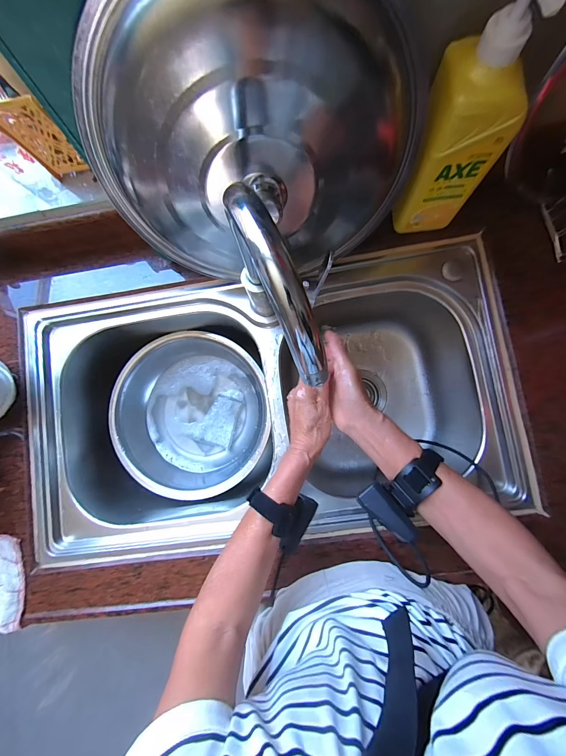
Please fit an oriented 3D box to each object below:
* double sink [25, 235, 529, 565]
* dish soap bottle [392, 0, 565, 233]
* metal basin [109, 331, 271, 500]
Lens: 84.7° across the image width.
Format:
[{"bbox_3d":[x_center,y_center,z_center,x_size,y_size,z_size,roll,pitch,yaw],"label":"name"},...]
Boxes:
[{"bbox_3d":[-0.029,0.048,0.587,0.769,0.205,0.422,-8,84,4],"label":"double sink"},{"bbox_3d":[0.193,-0.258,0.340,0.090,0.268,0.052,16,86,6],"label":"dish soap bottle"},{"bbox_3d":[-0.195,0.079,0.657,0.281,0.096,0.310,-16,83,3],"label":"metal basin"}]

